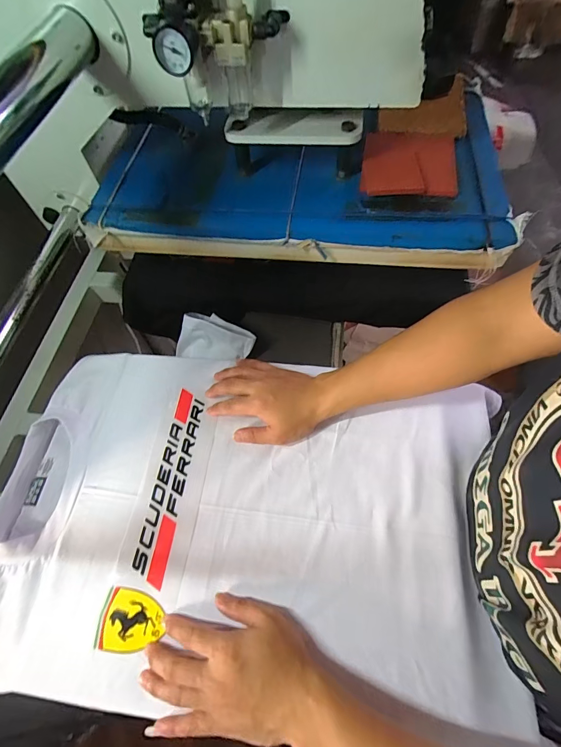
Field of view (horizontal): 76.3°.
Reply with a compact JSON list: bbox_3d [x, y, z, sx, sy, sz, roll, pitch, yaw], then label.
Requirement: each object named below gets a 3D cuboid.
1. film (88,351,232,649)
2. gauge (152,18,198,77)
[{"bbox_3d":[-0.136,0.134,0.452,0.082,0.007,0.349,4,62,7],"label":"film"},{"bbox_3d":[-0.108,-0.340,0.371,0.041,0.038,0.031,11,63,10],"label":"gauge"}]

